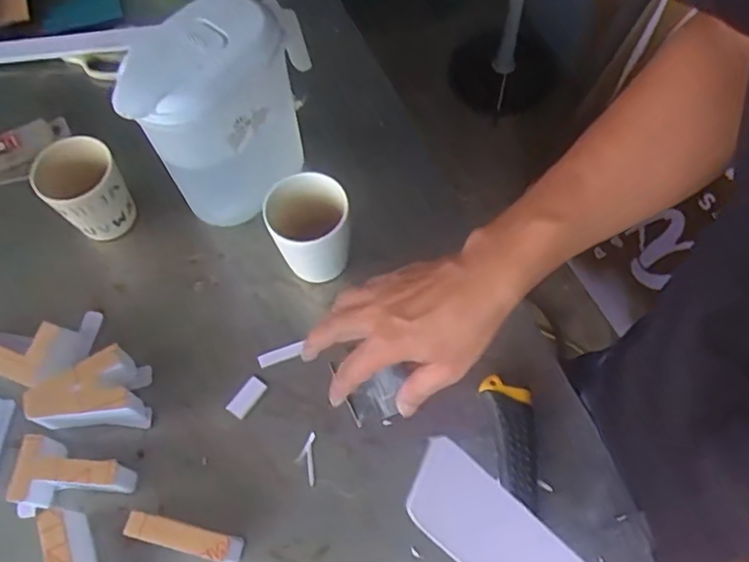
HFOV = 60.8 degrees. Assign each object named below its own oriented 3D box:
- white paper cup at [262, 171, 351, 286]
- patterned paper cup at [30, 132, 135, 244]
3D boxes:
[{"bbox_3d":[-0.059,-0.048,0.586,0.068,0.088,0.072,-1,63,3],"label":"white paper cup"},{"bbox_3d":[-0.280,-0.086,0.625,0.075,0.084,0.078,-1,63,3],"label":"patterned paper cup"}]

